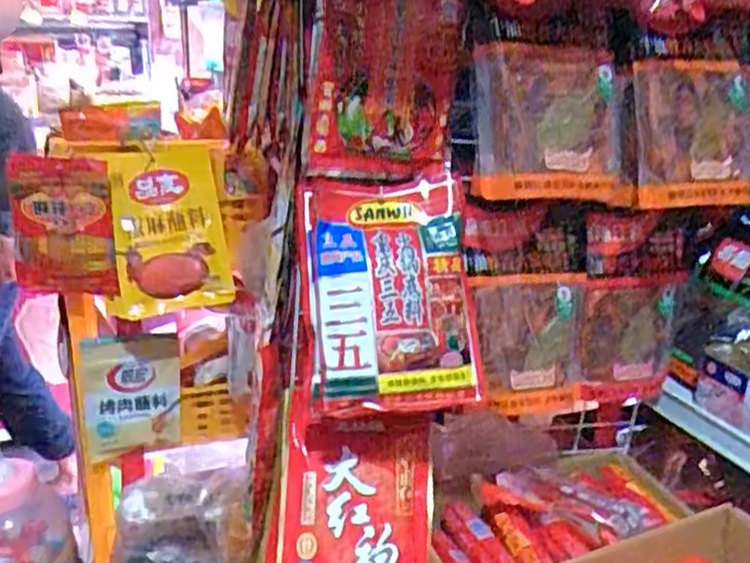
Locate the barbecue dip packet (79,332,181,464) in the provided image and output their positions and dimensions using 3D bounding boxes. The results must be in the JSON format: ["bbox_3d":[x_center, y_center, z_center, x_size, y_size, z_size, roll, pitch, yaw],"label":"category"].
[{"bbox_3d":[-0.402,0.189,1.215,0.154,0.221,0.023,-2,20,-11],"label":"barbecue dip packet"}]

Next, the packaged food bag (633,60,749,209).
[{"bbox_3d":[0.366,-0.166,0.834,0.153,0.161,0.030,-3,6,-6],"label":"packaged food bag"}]

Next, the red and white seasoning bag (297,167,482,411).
[{"bbox_3d":[0.019,0.009,0.784,0.185,0.253,0.045,-3,-13,-12],"label":"red and white seasoning bag"}]

